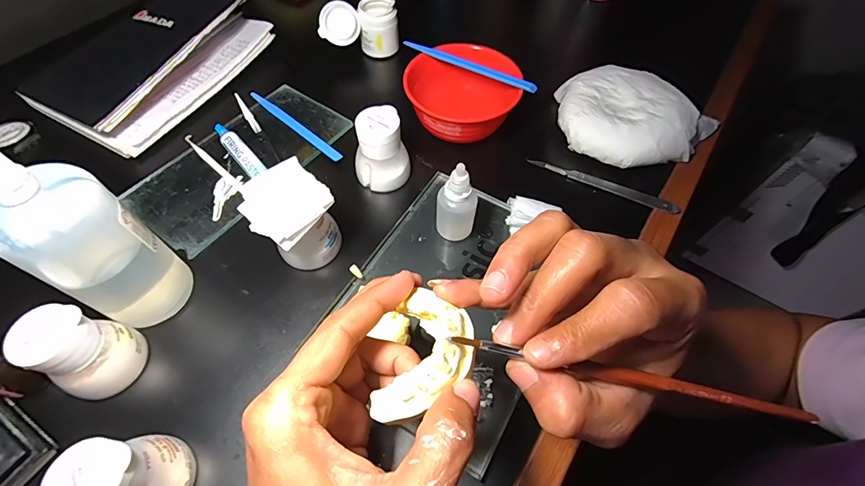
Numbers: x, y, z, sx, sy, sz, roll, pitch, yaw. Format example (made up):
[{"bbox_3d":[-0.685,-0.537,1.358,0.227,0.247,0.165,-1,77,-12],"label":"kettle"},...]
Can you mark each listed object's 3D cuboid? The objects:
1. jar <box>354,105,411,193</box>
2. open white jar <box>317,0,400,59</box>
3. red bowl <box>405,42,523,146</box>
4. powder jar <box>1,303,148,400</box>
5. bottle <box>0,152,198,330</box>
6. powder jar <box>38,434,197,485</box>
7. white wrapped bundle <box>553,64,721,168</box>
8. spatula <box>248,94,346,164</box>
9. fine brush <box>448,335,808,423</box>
[{"bbox_3d":[-0.045,-0.081,0.354,0.047,0.061,0.042,-5,60,-5],"label":"jar"},{"bbox_3d":[-0.083,-0.245,0.455,0.085,0.052,0.042,-11,60,-8],"label":"open white jar"},{"bbox_3d":[0.028,-0.141,0.395,0.105,0.053,0.102,1,59,-1],"label":"red bowl"},{"bbox_3d":[-0.222,0.069,0.255,0.041,0.057,0.043,1,59,-1],"label":"powder jar"},{"bbox_3d":[-0.213,0.000,0.250,0.047,0.144,0.058,33,64,16],"label":"bottle"},{"bbox_3d":[-0.168,0.132,0.222,0.042,0.063,0.046,1,59,-1],"label":"powder jar"},{"bbox_3d":[0.190,-0.123,0.395,0.147,0.047,0.112,35,64,17],"label":"white wrapped bundle"},{"bbox_3d":[-0.139,-0.120,0.407,0.137,0.007,0.012,37,65,18],"label":"spatula"},{"bbox_3d":[0.090,0.061,0.176,0.169,0.006,0.005,14,59,-5],"label":"fine brush"}]

